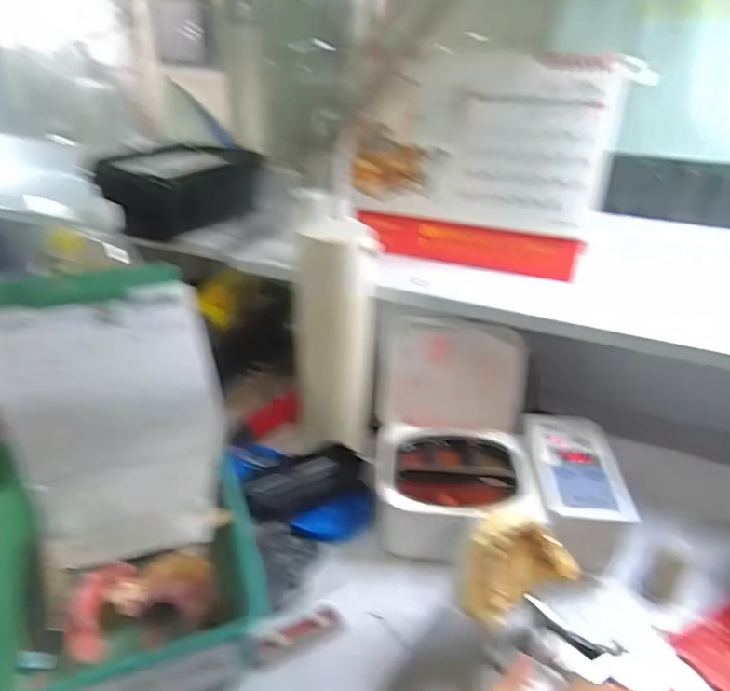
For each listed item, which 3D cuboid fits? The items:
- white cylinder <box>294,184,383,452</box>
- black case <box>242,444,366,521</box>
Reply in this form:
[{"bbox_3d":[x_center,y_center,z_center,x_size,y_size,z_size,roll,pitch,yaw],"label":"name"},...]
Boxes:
[{"bbox_3d":[-0.027,-0.008,0.515,0.071,0.217,0.072,1,28,-3],"label":"white cylinder"},{"bbox_3d":[-0.053,0.122,0.498,0.103,0.026,0.049,-12,31,-26],"label":"black case"}]

